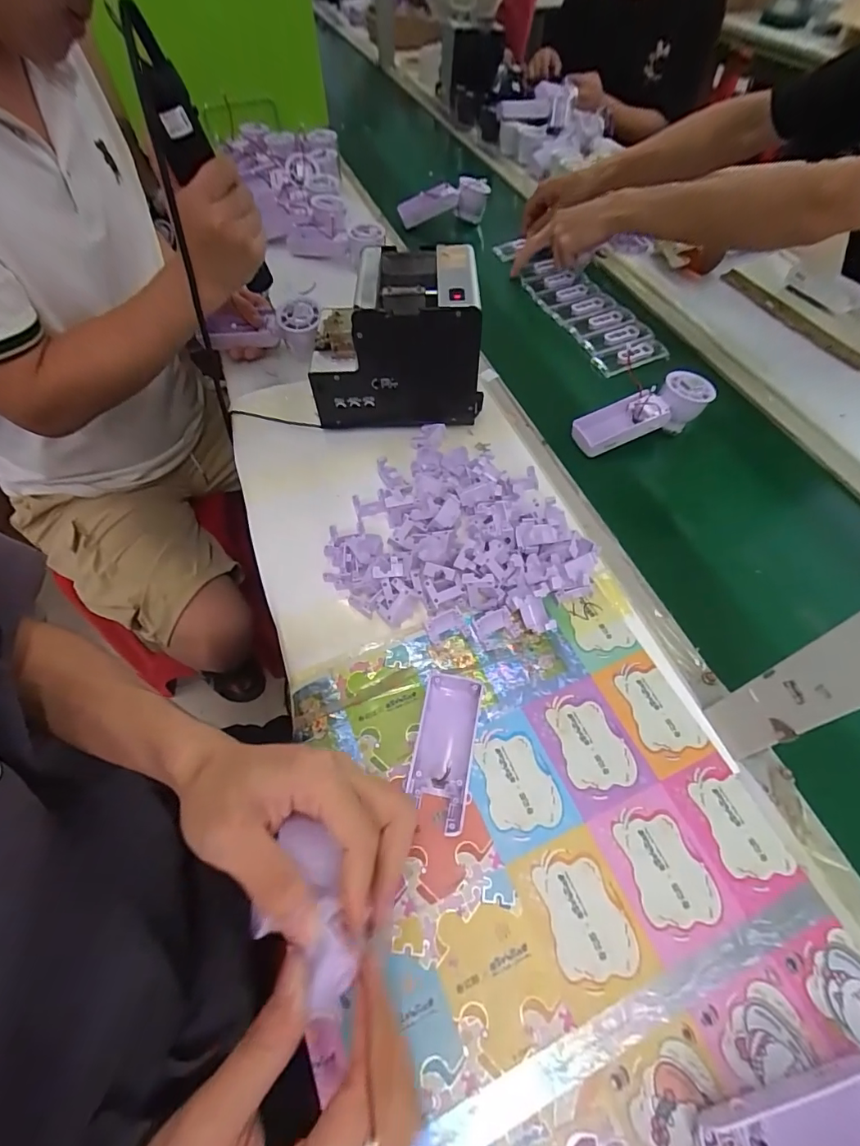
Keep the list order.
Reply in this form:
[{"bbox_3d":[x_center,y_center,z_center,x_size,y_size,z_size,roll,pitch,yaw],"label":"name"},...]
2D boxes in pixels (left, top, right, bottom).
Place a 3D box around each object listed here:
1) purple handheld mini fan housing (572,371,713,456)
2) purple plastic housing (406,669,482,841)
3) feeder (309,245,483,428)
[{"bbox_3d":[0.254,-0.182,0.580,0.170,0.054,0.059,-21,58,2],"label":"purple handheld mini fan housing"},{"bbox_3d":[0.011,0.133,0.362,0.045,0.023,0.105,11,58,5],"label":"purple plastic housing"},{"bbox_3d":[-0.037,-0.265,0.546,0.178,0.153,0.136,2,58,0],"label":"feeder"}]

